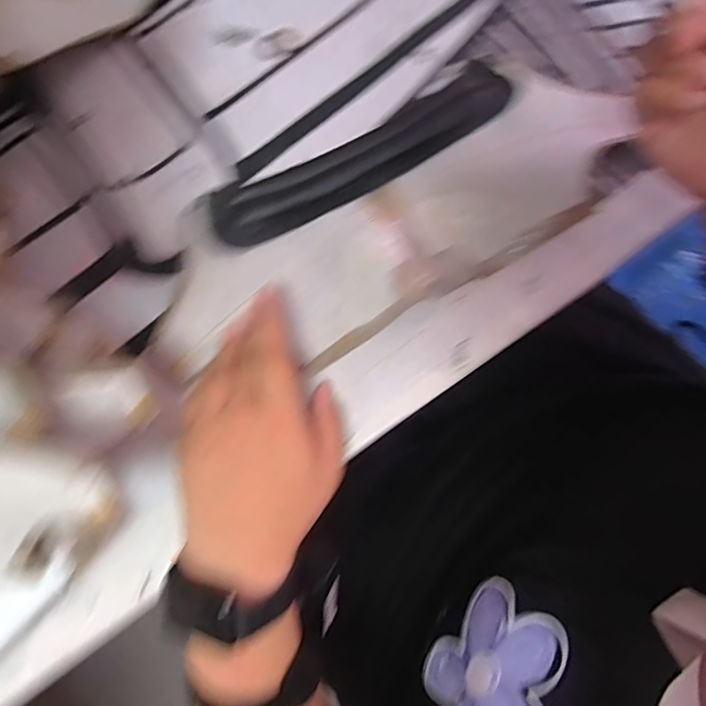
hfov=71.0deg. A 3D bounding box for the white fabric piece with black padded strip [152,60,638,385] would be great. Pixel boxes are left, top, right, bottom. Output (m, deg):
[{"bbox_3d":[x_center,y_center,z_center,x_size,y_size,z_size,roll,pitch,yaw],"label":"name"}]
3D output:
[{"bbox_3d":[0.018,-0.092,0.326,0.318,0.023,0.133,-26,80,0],"label":"white fabric piece with black padded strip"}]

